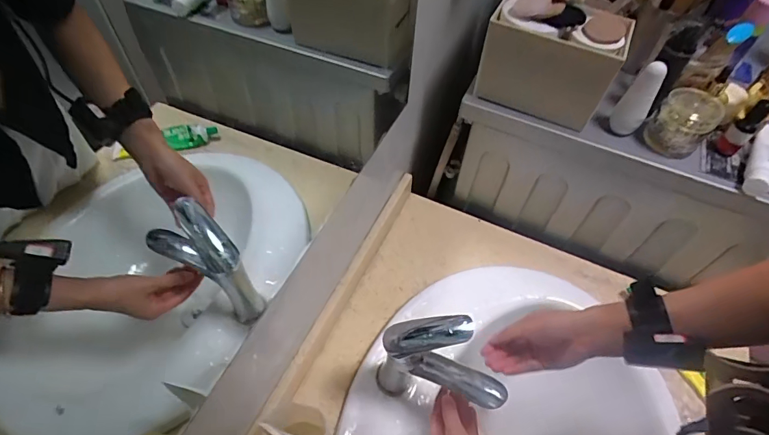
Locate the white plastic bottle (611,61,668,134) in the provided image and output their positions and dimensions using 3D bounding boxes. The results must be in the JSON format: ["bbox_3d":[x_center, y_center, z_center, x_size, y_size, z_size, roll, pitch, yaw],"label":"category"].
[{"bbox_3d":[0.356,-0.165,0.600,0.038,0.105,0.019,33,60,19],"label":"white plastic bottle"}]

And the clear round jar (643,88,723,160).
[{"bbox_3d":[0.430,-0.138,0.621,0.075,0.066,0.085,37,60,22],"label":"clear round jar"}]

